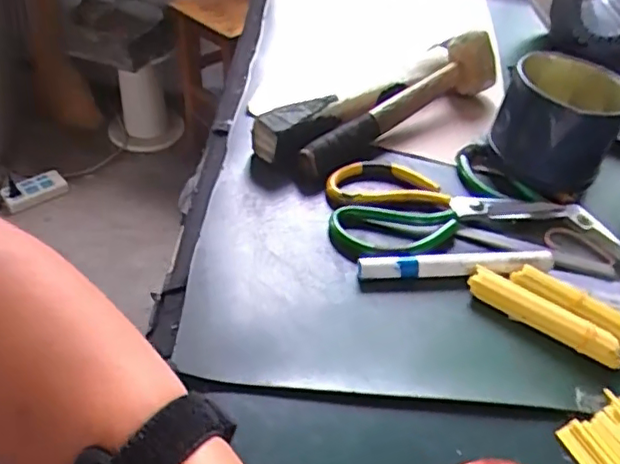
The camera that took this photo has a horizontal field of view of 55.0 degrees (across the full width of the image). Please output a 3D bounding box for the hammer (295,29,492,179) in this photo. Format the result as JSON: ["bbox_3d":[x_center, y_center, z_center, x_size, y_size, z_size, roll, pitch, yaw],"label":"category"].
[{"bbox_3d":[0.090,-0.127,0.560,0.260,0.052,0.044,-30,54,-32],"label":"hammer"}]

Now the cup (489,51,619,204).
[{"bbox_3d":[0.213,-0.092,0.518,0.094,0.085,0.100,3,43,-3],"label":"cup"}]

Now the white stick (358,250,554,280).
[{"bbox_3d":[0.107,0.025,0.432,0.143,0.018,0.018,-2,44,-9],"label":"white stick"}]

